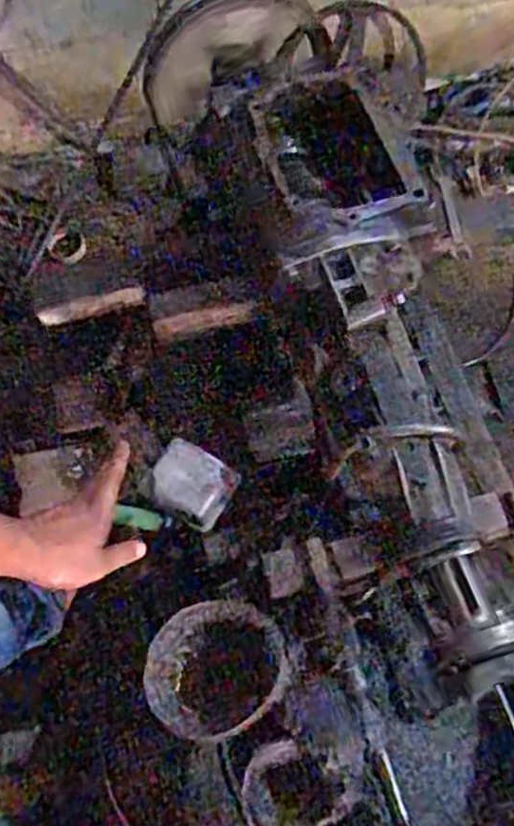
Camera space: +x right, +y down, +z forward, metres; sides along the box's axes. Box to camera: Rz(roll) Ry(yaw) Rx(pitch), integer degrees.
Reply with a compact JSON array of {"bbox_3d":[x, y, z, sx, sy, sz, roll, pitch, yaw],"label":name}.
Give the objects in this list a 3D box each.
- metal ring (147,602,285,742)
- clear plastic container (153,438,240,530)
[{"bbox_3d":[-0.038,0.230,0.683,0.127,0.024,0.114,-17,67,-11],"label":"metal ring"},{"bbox_3d":[-0.066,0.073,0.769,0.081,0.025,0.069,32,67,11],"label":"clear plastic container"}]

